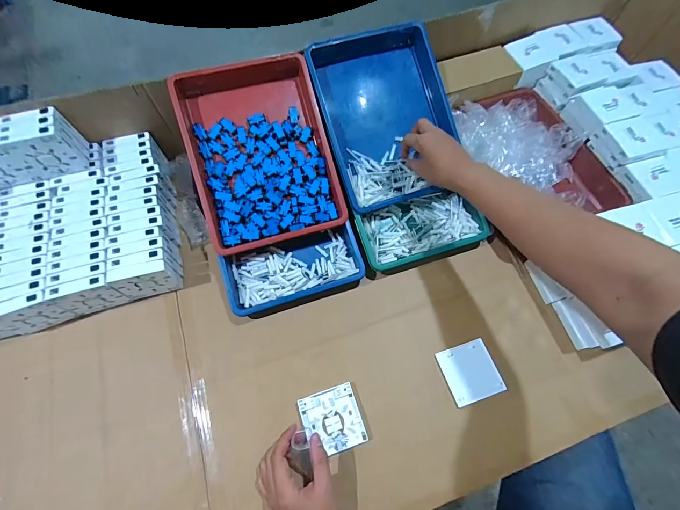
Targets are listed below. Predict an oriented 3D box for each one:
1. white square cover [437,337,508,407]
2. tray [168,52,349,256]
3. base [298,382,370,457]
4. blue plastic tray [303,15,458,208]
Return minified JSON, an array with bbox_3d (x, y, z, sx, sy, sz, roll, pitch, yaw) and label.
[{"bbox_3d":[0.214,0.190,0.539,0.088,0.007,0.086,-16,66,-8],"label":"white square cover"},{"bbox_3d":[-0.139,-0.182,0.584,0.237,0.060,0.323,-15,87,-8],"label":"tray"},{"bbox_3d":[-0.010,0.252,0.505,0.085,0.008,0.087,-17,66,-9],"label":"base"},{"bbox_3d":[0.089,-0.260,0.619,0.238,0.051,0.313,-18,89,-7],"label":"blue plastic tray"}]

